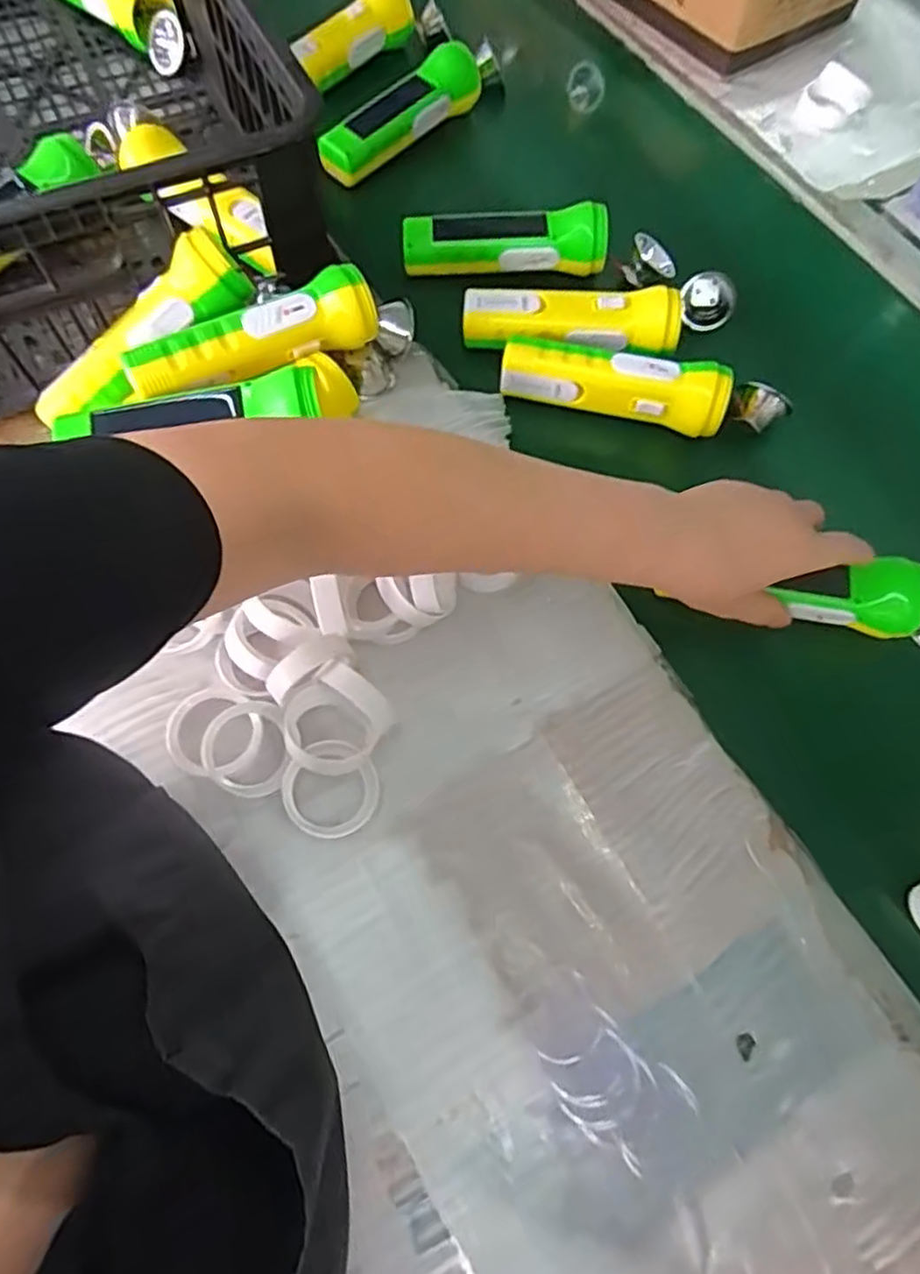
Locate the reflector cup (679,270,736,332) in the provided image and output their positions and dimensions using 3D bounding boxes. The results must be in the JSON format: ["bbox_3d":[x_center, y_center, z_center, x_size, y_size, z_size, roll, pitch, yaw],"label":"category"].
[{"bbox_3d":[0.195,-0.266,0.541,0.041,0.047,0.019,-10,56,34],"label":"reflector cup"}]

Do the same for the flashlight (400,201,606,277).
[{"bbox_3d":[0.036,-0.325,0.558,0.161,0.049,0.053,3,68,-2],"label":"flashlight"}]

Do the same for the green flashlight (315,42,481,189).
[{"bbox_3d":[-0.053,-0.468,0.612,0.149,0.050,0.042,-38,76,-13],"label":"green flashlight"}]

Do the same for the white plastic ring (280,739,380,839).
[{"bbox_3d":[-0.075,0.088,0.397,0.054,0.009,0.054,1,84,-10],"label":"white plastic ring"}]

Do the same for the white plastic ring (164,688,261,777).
[{"bbox_3d":[-0.147,0.057,0.405,0.051,0.013,0.052,1,68,-3],"label":"white plastic ring"}]

